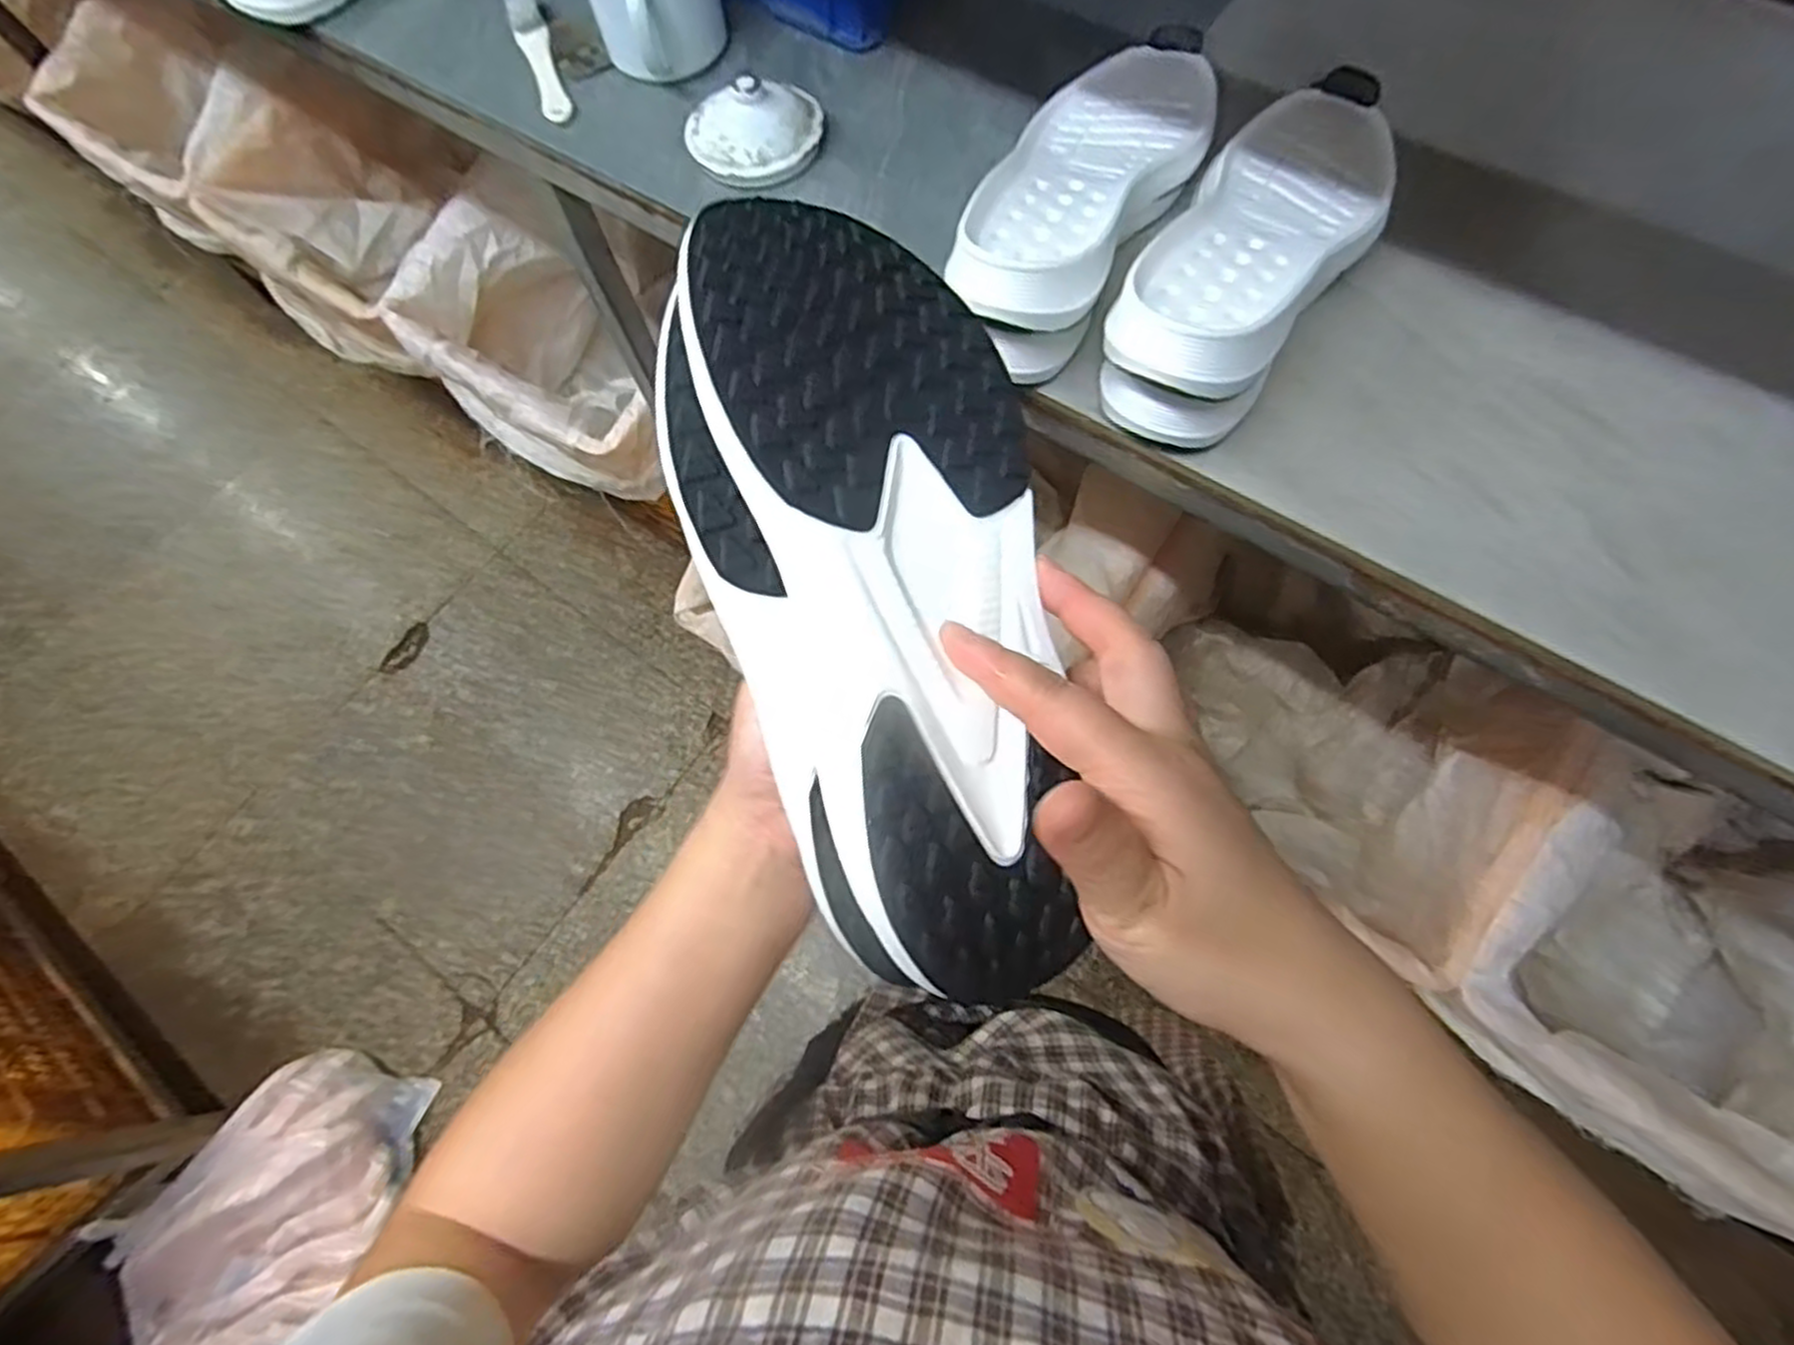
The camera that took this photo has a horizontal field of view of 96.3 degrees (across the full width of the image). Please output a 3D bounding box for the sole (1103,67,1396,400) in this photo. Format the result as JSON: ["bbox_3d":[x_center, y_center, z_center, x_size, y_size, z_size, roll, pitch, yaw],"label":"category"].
[{"bbox_3d":[0.226,-0.272,0.484,0.111,0.043,0.301,29,73,13],"label":"sole"}]

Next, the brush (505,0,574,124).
[{"bbox_3d":[-0.294,-0.507,0.654,0.028,0.021,0.155,-19,69,-5],"label":"brush"}]

